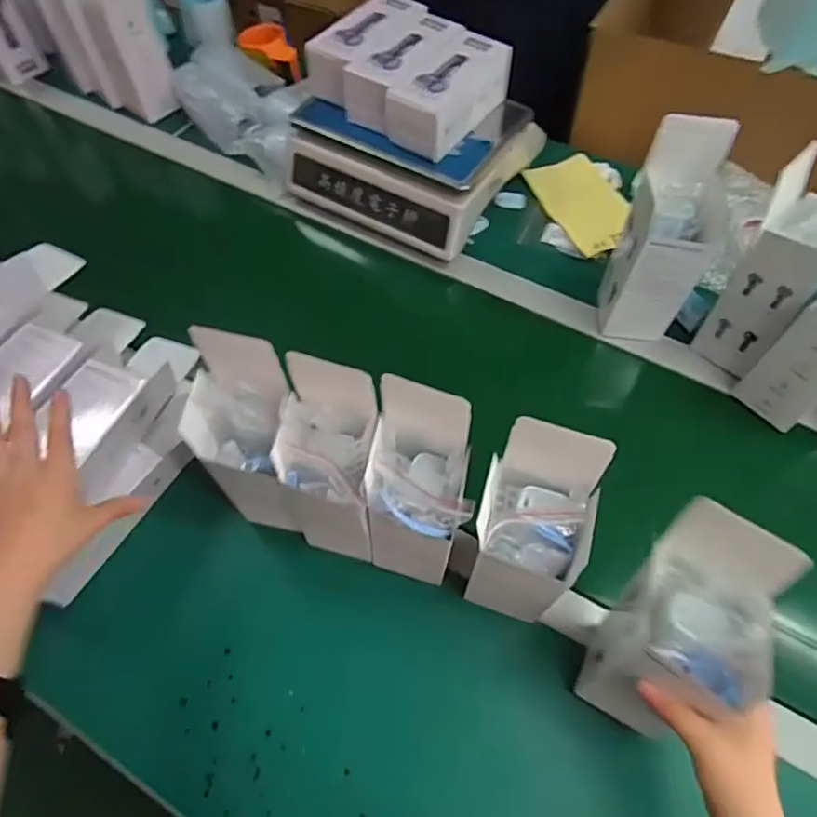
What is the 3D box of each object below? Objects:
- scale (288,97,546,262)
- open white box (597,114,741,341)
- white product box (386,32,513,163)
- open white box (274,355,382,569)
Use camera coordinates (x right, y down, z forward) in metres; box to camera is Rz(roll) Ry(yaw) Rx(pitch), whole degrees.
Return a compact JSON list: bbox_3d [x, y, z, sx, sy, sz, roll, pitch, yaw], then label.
[{"bbox_3d":[0.012,-0.379,0.826,0.287,0.110,0.263,28,66,16],"label":"scale"},{"bbox_3d":[0.283,-0.181,0.643,0.082,0.258,0.077,4,61,4],"label":"open white box"},{"bbox_3d":[0.055,-0.402,0.737,0.077,0.070,0.180,34,68,19],"label":"white product box"},{"bbox_3d":[-0.064,0.060,0.518,0.083,0.223,0.098,8,62,6],"label":"open white box"}]

